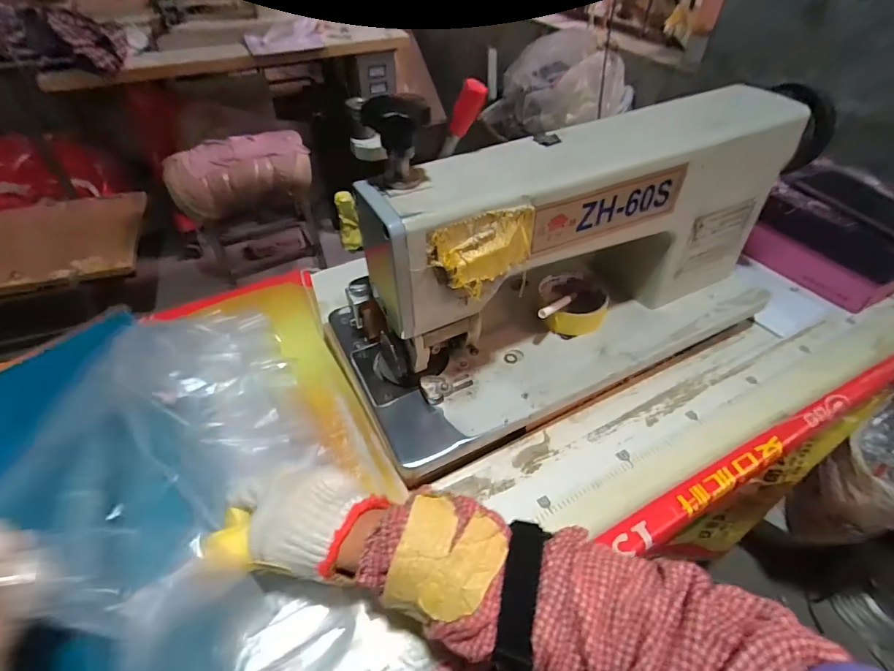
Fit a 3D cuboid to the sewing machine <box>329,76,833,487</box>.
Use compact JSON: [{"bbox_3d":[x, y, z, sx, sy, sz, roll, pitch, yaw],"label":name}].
[{"bbox_3d":[0.143,-0.071,0.471,0.485,0.257,0.181,-19,49,-18],"label":"sewing machine"}]

